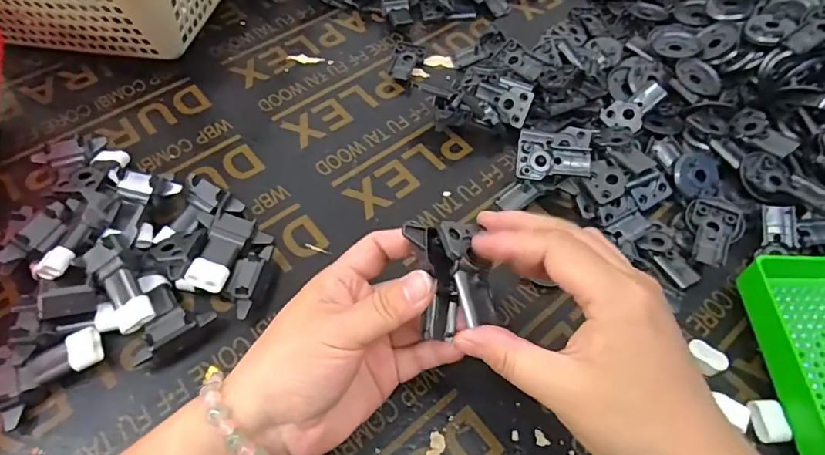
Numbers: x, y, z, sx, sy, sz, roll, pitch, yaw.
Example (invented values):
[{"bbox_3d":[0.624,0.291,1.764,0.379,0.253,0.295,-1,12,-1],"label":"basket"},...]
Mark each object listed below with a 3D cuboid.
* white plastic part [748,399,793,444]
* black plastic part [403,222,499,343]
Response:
[{"bbox_3d":[0.235,0.128,0.332,0.019,0.011,0.027,0,58,0],"label":"white plastic part"},{"bbox_3d":[0.022,0.029,0.275,0.039,0.035,0.053,-7,58,-4],"label":"black plastic part"}]

